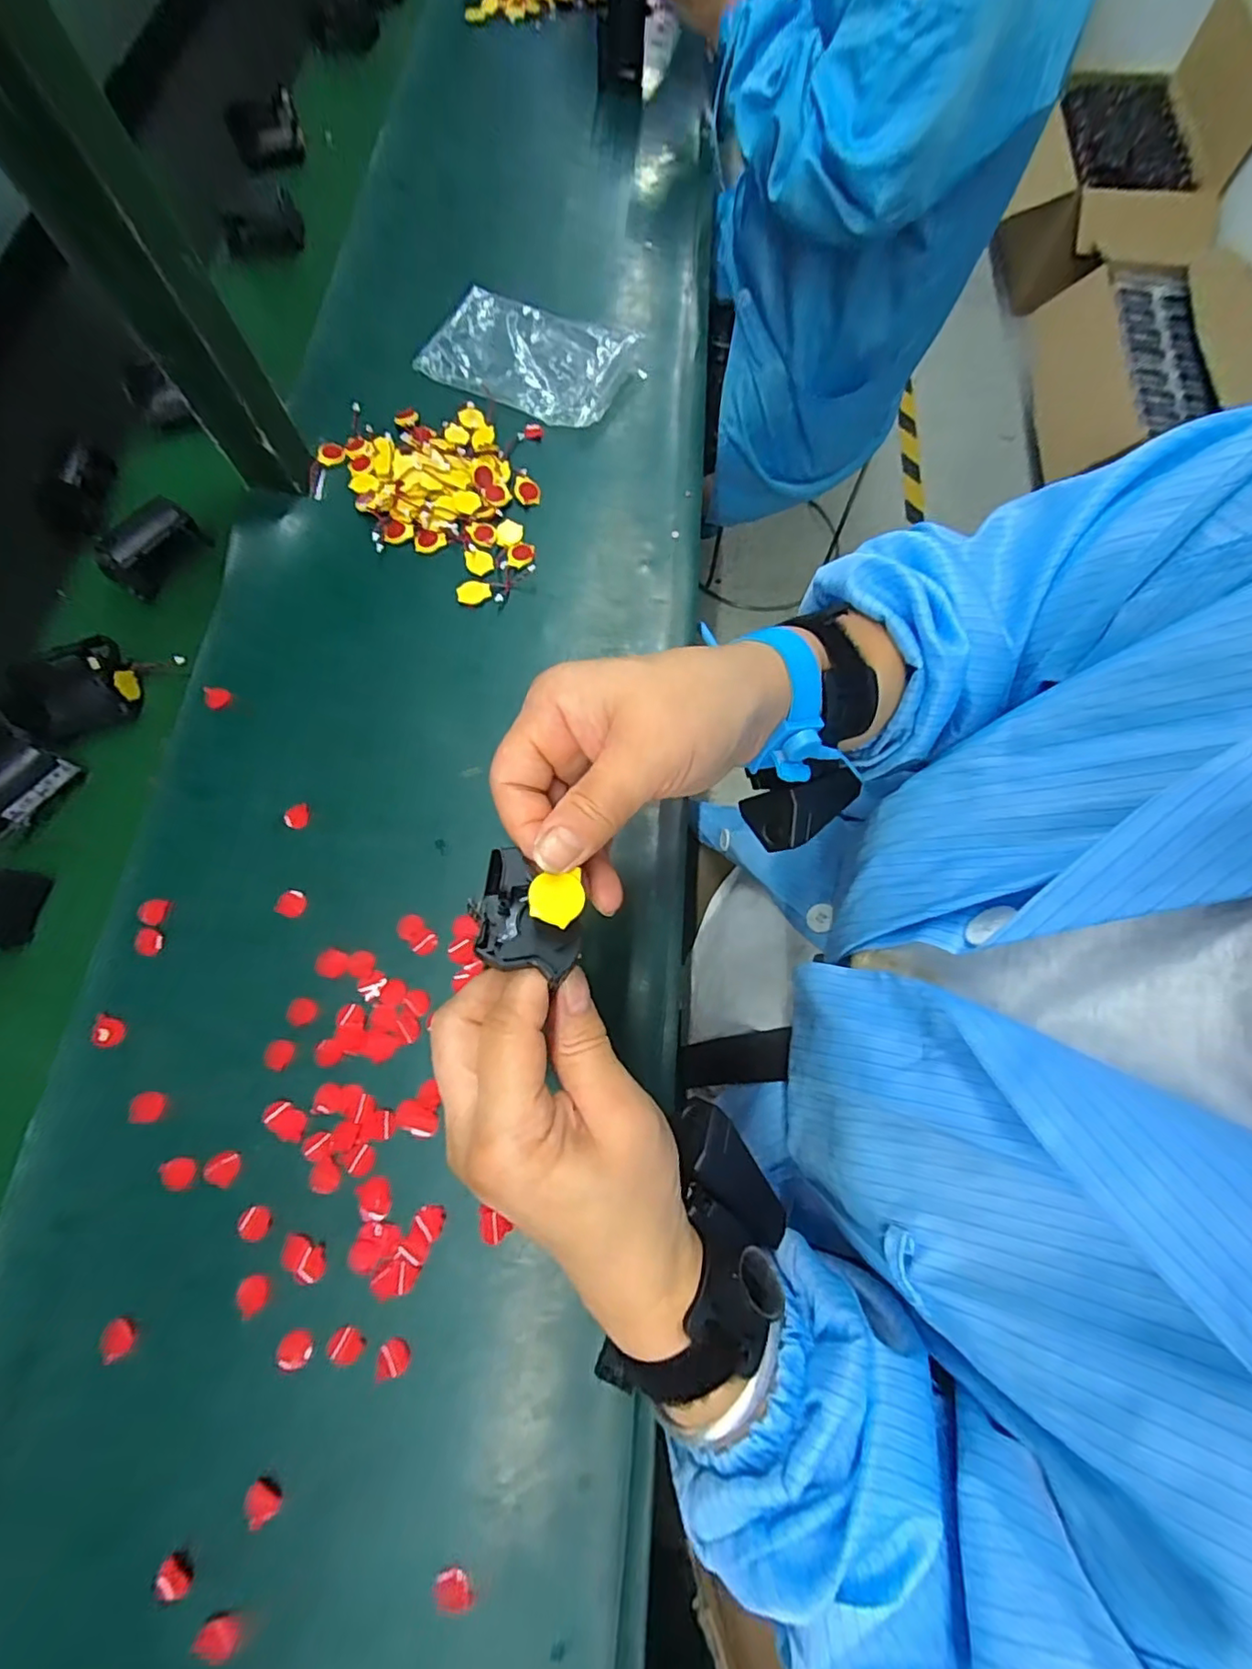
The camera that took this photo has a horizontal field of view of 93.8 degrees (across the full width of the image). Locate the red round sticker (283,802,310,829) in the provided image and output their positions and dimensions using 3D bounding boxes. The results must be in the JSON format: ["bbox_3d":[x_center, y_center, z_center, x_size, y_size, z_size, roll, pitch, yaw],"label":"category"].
[{"bbox_3d":[-0.218,-0.013,0.388,0.016,0.004,0.018,13,72,4],"label":"red round sticker"}]

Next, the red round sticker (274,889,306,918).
[{"bbox_3d":[-0.210,0.043,0.368,0.018,0.004,0.017,0,72,0],"label":"red round sticker"}]

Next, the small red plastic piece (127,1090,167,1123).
[{"bbox_3d":[-0.275,0.156,0.335,0.019,0.004,0.016,4,72,1],"label":"small red plastic piece"}]

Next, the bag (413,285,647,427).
[{"bbox_3d":[-0.087,-0.425,0.517,0.185,0.021,0.117,31,74,9],"label":"bag"}]

